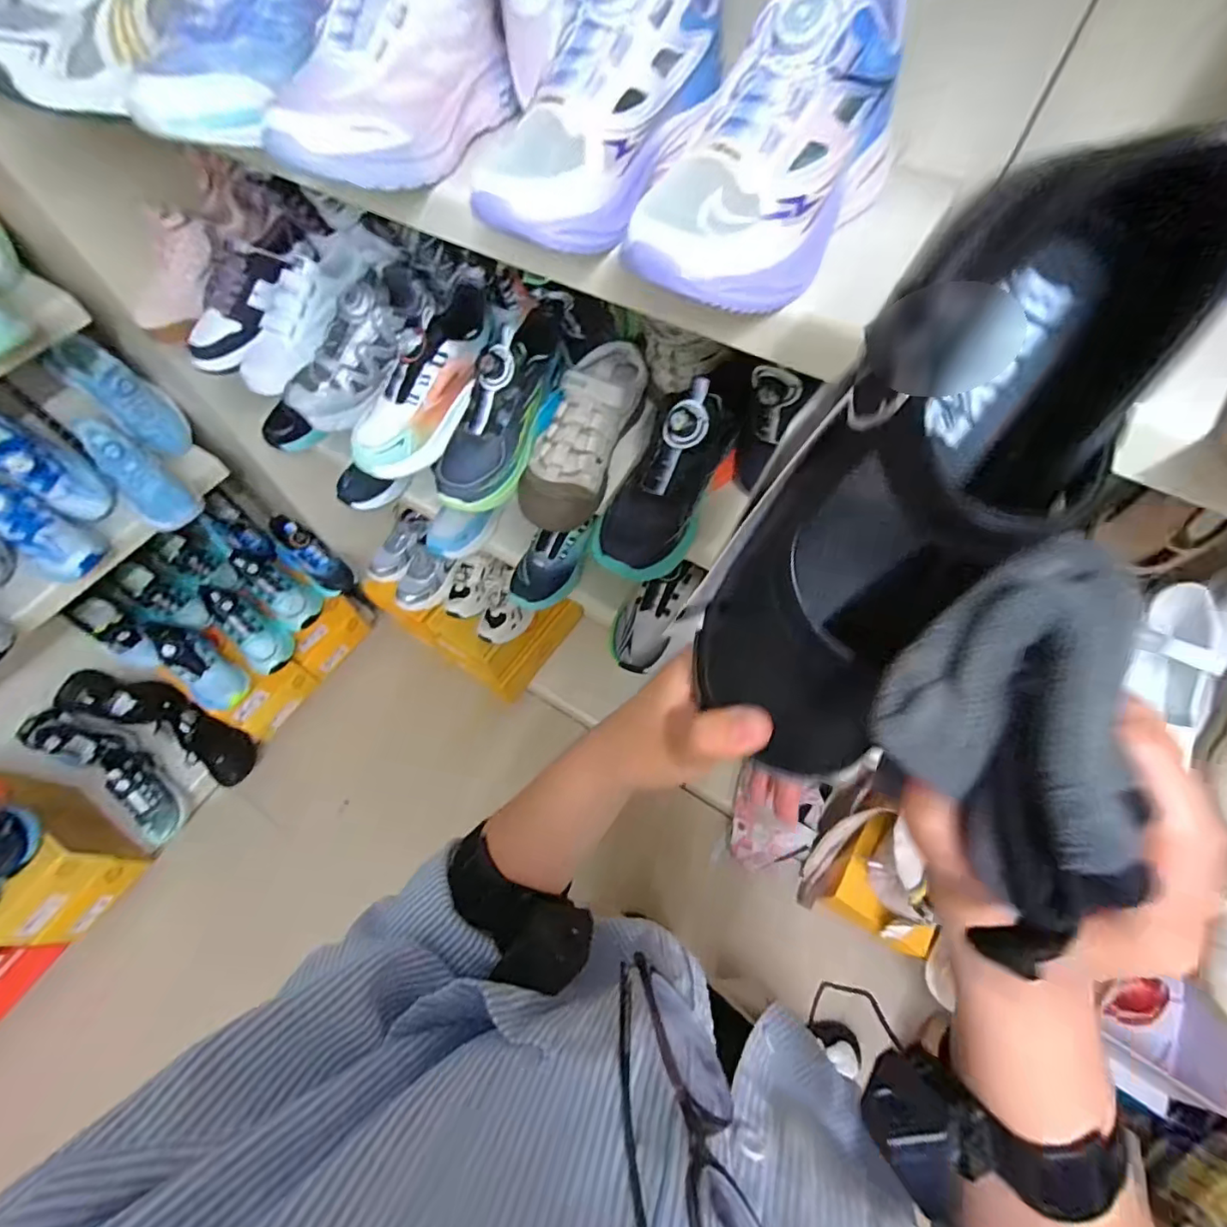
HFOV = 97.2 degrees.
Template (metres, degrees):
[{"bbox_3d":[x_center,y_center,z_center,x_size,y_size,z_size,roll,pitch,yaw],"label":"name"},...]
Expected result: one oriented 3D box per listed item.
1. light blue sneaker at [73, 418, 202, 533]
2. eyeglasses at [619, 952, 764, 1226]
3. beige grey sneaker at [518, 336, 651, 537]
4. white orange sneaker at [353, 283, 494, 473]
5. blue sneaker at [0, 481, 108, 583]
[{"bbox_3d":[-0.875,-0.254,0.992,0.097,0.111,0.236,-44,113,-19],"label":"light blue sneaker"},{"bbox_3d":[0.026,0.191,0.190,0.042,0.146,0.041,-11,104,-4],"label":"eyeglasses"},{"bbox_3d":[-0.031,-0.199,0.608,0.076,0.088,0.231,23,80,13],"label":"beige grey sneaker"},{"bbox_3d":[-0.224,-0.276,0.641,0.081,0.086,0.246,33,92,17],"label":"white orange sneaker"},{"bbox_3d":[-0.981,-0.148,0.915,0.210,0.082,0.092,45,68,-13],"label":"blue sneaker"}]

